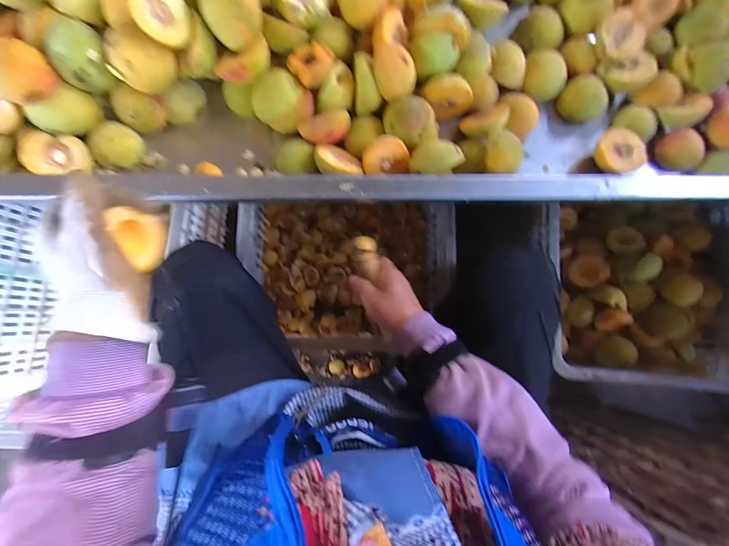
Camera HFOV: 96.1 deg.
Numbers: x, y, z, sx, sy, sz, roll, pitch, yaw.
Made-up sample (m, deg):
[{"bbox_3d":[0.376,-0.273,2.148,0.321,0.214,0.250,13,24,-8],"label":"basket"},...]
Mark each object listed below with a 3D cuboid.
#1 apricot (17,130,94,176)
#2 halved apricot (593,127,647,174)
[{"bbox_3d":[-0.348,-0.130,0.373,0.057,0.035,0.045,-9,88,-37],"label":"apricot"},{"bbox_3d":[0.325,-0.153,0.419,0.054,0.033,0.060,-40,86,-8],"label":"halved apricot"}]

